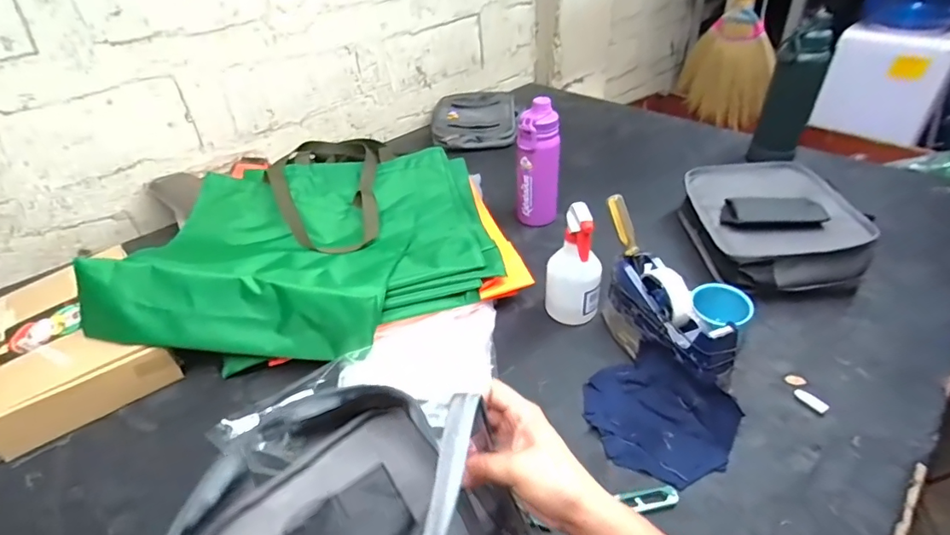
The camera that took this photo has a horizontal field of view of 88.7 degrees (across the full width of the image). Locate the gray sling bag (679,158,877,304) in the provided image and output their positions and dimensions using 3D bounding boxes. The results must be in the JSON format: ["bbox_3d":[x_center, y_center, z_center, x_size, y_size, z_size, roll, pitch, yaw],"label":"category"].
[{"bbox_3d":[0.499,-0.077,0.837,0.226,0.122,0.307,0,37,5],"label":"gray sling bag"}]

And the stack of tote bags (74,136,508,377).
[{"bbox_3d":[-0.242,-0.065,0.813,0.539,0.122,0.466,-3,37,0],"label":"stack of tote bags"}]

